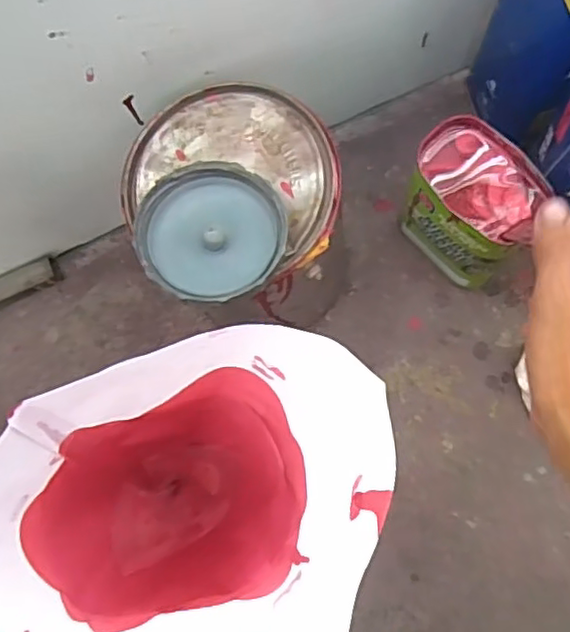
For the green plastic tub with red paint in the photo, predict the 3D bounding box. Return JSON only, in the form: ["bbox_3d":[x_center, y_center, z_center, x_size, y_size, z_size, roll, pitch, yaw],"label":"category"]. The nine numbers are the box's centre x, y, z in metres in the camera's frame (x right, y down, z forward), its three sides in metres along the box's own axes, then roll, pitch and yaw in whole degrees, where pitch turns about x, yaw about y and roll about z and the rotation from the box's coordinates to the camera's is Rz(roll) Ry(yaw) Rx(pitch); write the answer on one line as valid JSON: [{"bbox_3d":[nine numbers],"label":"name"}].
[{"bbox_3d":[0.160,-0.091,0.574,0.075,0.179,0.110,-44,80,-2],"label":"green plastic tub with red paint"}]

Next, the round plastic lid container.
[{"bbox_3d":[-0.052,-0.059,0.447,0.101,0.028,0.101,-1,82,5],"label":"round plastic lid container"}]

